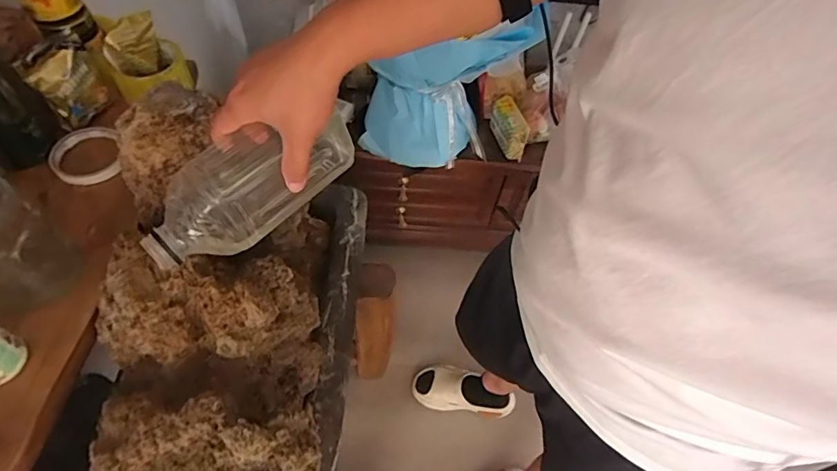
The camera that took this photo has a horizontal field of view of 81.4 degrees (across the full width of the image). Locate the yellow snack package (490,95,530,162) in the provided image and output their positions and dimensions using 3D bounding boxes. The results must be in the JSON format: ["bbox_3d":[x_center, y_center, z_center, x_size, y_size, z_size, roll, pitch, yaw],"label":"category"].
[{"bbox_3d":[0.209,-0.256,1.147,0.056,0.083,0.142,-7,57,-10],"label":"yellow snack package"}]

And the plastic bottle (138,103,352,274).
[{"bbox_3d":[-0.167,-0.050,0.486,0.216,0.062,0.088,-35,64,-25],"label":"plastic bottle"}]

